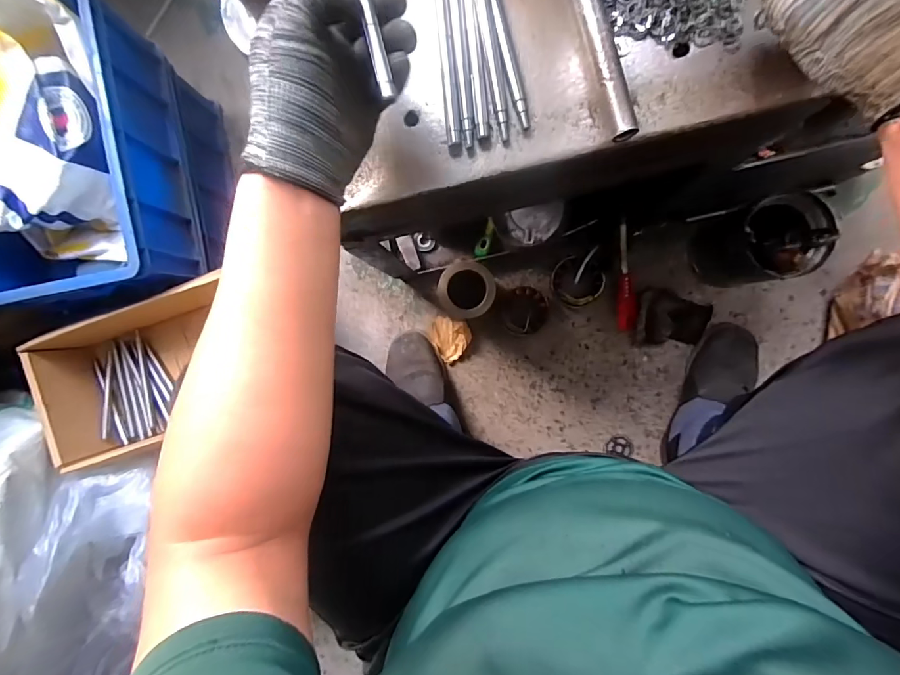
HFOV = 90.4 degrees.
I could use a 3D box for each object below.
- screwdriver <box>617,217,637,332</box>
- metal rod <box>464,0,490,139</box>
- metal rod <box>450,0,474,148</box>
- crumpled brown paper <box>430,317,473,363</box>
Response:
[{"bbox_3d":[0.307,-0.109,0.782,0.034,0.030,0.193,-7,106,5],"label":"screwdriver"},{"bbox_3d":[0.020,-0.247,0.365,0.012,0.013,0.160,-5,91,5],"label":"metal rod"},{"bbox_3d":[0.008,-0.241,0.369,0.011,0.007,0.161,-6,91,5],"label":"metal rod"},{"bbox_3d":[0.004,-0.003,0.811,0.068,0.031,0.080,-31,88,5],"label":"crumpled brown paper"}]

